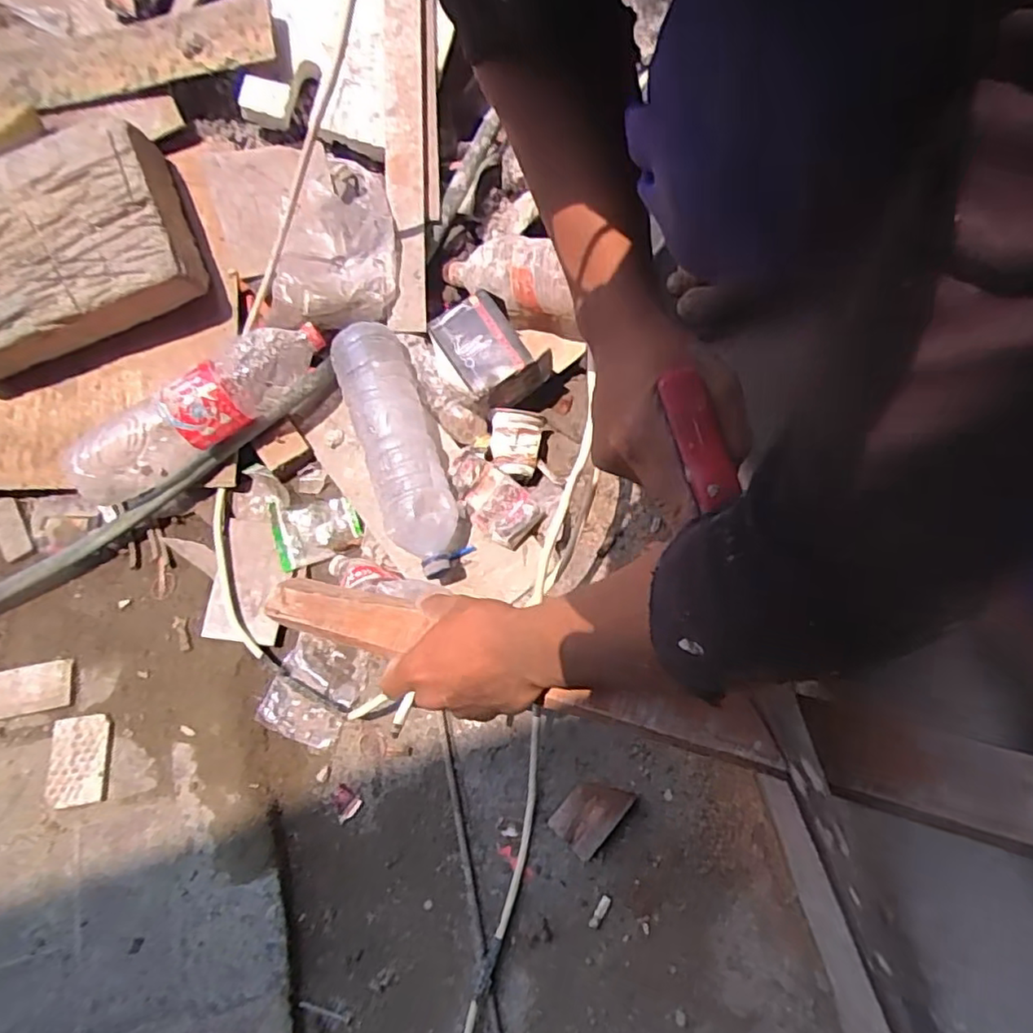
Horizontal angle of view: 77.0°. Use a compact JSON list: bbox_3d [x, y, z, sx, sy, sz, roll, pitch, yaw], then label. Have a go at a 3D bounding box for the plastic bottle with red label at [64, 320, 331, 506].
[{"bbox_3d":[-0.380,-0.132,0.775,0.328,0.073,0.090,-33,69,-7],"label":"plastic bottle with red label"}]

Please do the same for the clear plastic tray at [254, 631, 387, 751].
[{"bbox_3d":[-0.228,0.198,0.753,0.106,0.033,0.117,20,72,14],"label":"clear plastic tray"}]

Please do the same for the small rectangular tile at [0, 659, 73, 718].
[{"bbox_3d":[-0.574,0.201,0.755,0.106,0.009,0.058,-10,67,2],"label":"small rectangular tile"}]

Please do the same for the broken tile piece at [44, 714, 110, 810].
[{"bbox_3d":[-0.489,0.271,0.722,0.063,0.011,0.094,-8,68,3],"label":"broken tile piece"}]

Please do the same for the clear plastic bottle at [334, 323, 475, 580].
[{"bbox_3d":[-0.135,-0.080,0.774,0.089,0.100,0.312,-21,68,-2],"label":"clear plastic bottle"}]

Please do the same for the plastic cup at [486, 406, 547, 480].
[{"bbox_3d":[0.001,-0.084,0.808,0.066,0.058,0.085,-2,68,5],"label":"plastic cup"}]

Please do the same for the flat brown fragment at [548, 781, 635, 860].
[{"bbox_3d":[0.076,0.304,0.670,0.051,0.029,0.076,38,77,18],"label":"flat brown fragment"}]

